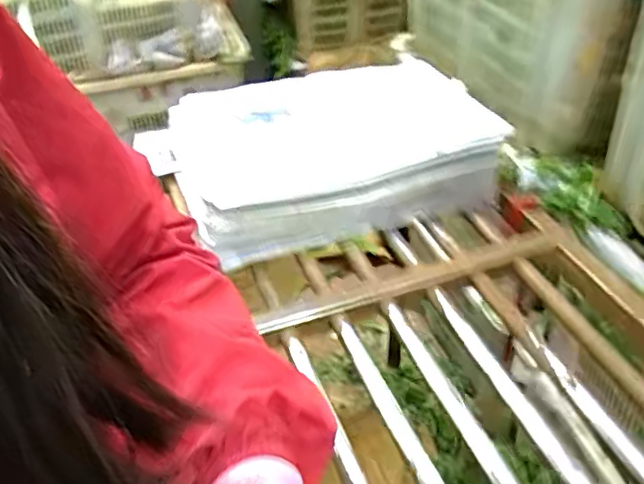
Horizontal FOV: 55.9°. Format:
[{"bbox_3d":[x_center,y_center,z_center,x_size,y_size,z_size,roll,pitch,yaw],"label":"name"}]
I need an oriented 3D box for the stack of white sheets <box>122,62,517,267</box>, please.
[{"bbox_3d":[0.016,-0.136,0.829,0.412,0.106,0.300,-12,41,-10],"label":"stack of white sheets"}]

